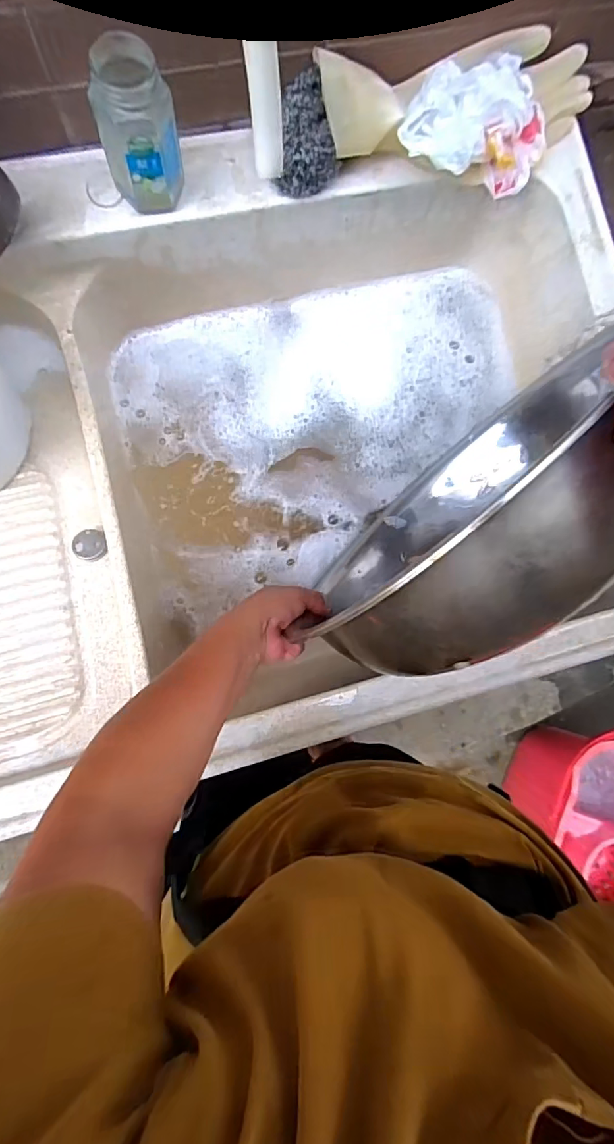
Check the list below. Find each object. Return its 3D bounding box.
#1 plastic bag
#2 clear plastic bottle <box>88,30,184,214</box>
[{"bbox_3d":[0.158,-0.431,0.500,0.155,0.073,0.101,-6,89,-7],"label":"plastic bag"},{"bbox_3d":[-0.140,-0.366,0.434,0.054,0.116,0.051,0,89,-7],"label":"clear plastic bottle"}]

